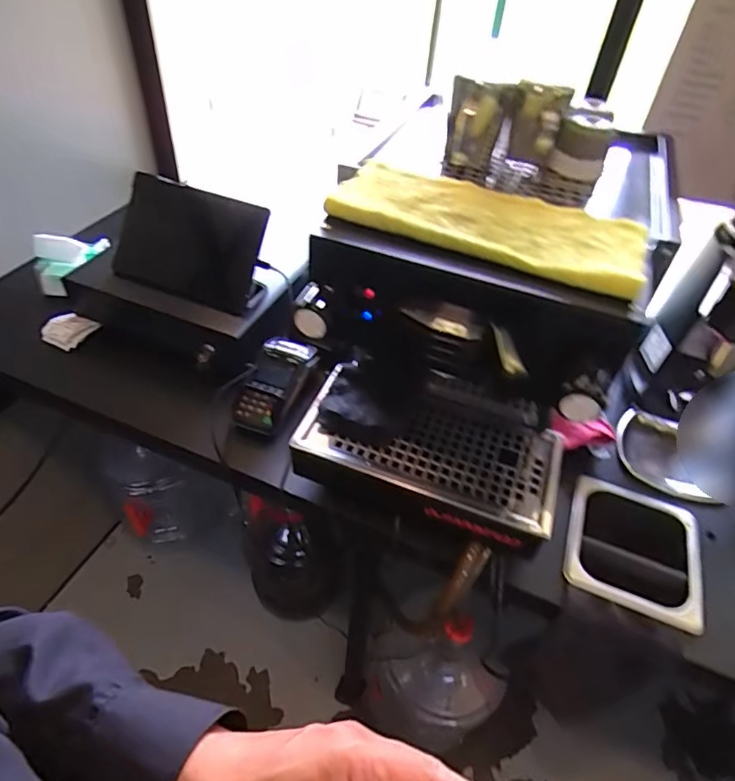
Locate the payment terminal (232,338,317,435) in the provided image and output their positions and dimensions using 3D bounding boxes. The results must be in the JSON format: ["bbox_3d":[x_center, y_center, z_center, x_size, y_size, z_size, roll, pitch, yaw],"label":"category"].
[{"bbox_3d":[-0.142,-0.015,0.803,0.078,0.042,0.160,19,62,12],"label":"payment terminal"}]

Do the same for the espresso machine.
[{"bbox_3d":[0.109,-0.070,0.653,0.327,0.413,0.378,16,47,10],"label":"espresso machine"}]

